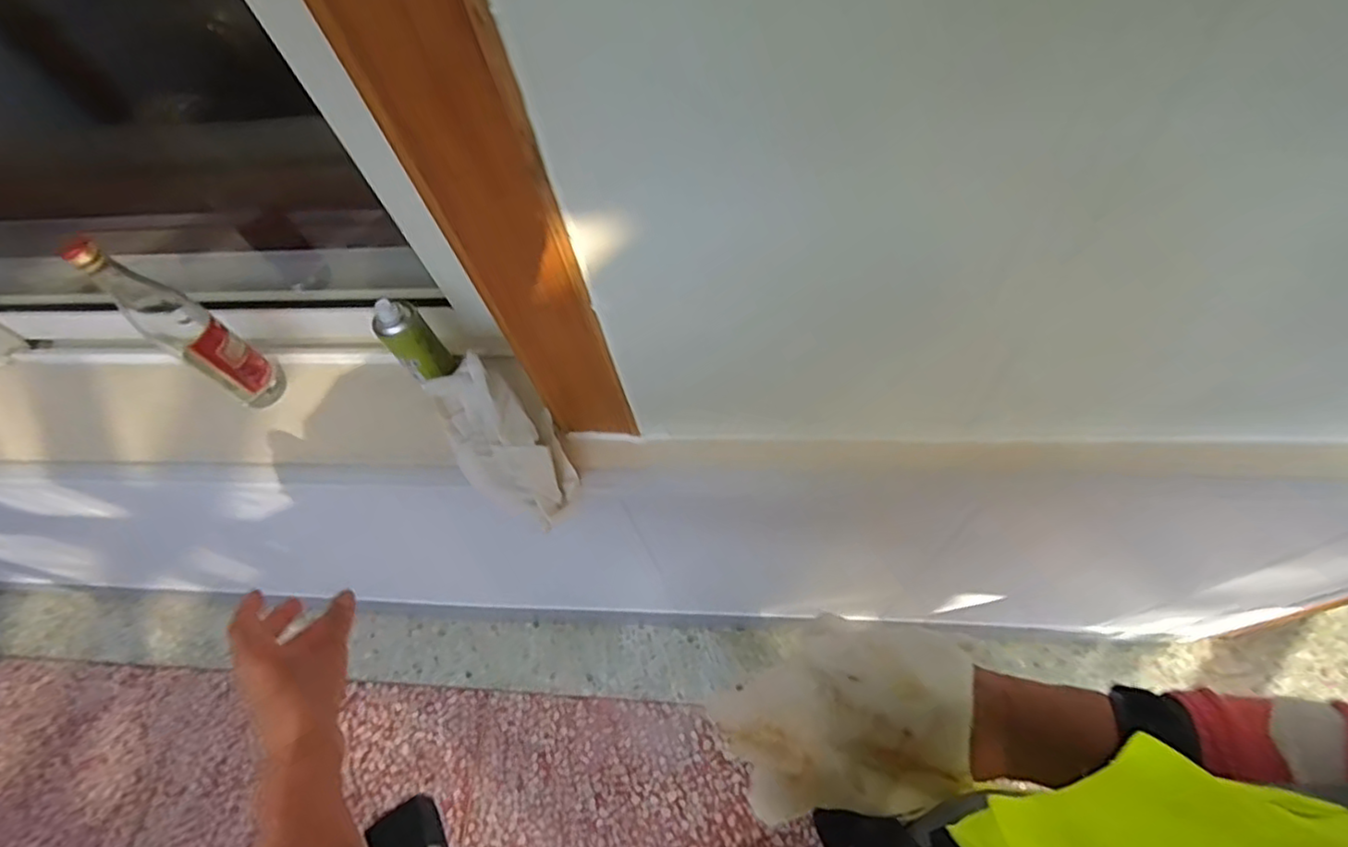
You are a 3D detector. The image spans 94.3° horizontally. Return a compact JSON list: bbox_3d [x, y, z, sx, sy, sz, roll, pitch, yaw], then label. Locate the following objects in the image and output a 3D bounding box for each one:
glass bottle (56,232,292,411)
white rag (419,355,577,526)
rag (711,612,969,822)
[{"bbox_3d":[-0.570,-0.111,0.733,0.068,0.270,0.068,34,71,22],"label":"glass bottle"},{"bbox_3d":[-0.200,0.020,0.714,0.218,0.081,0.107,39,73,24],"label":"white rag"},{"bbox_3d":[0.103,0.188,0.399,0.144,0.090,0.106,-5,60,1],"label":"rag"}]

